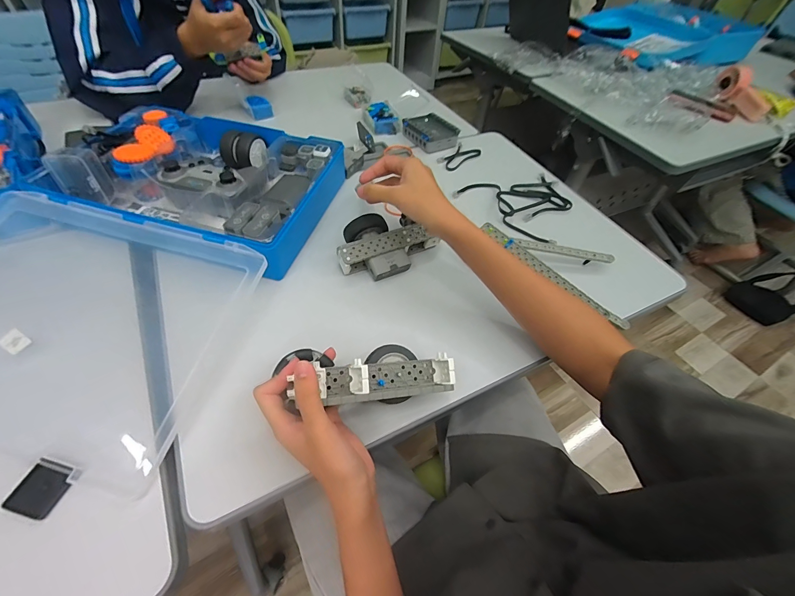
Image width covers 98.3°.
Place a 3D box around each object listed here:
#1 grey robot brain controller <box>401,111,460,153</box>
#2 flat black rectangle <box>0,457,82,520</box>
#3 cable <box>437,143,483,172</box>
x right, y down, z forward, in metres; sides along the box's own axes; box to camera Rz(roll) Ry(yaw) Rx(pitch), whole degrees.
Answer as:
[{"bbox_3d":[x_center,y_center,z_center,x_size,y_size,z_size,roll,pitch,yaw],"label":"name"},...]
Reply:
[{"bbox_3d":[0.066,-0.348,0.715,0.078,0.033,0.115,-22,57,-21],"label":"grey robot brain controller"},{"bbox_3d":[-0.306,0.164,0.296,0.042,0.006,0.042,13,52,5],"label":"flat black rectangle"},{"bbox_3d":[0.124,-0.288,0.692,0.048,0.013,0.102,36,57,22],"label":"cable"}]

